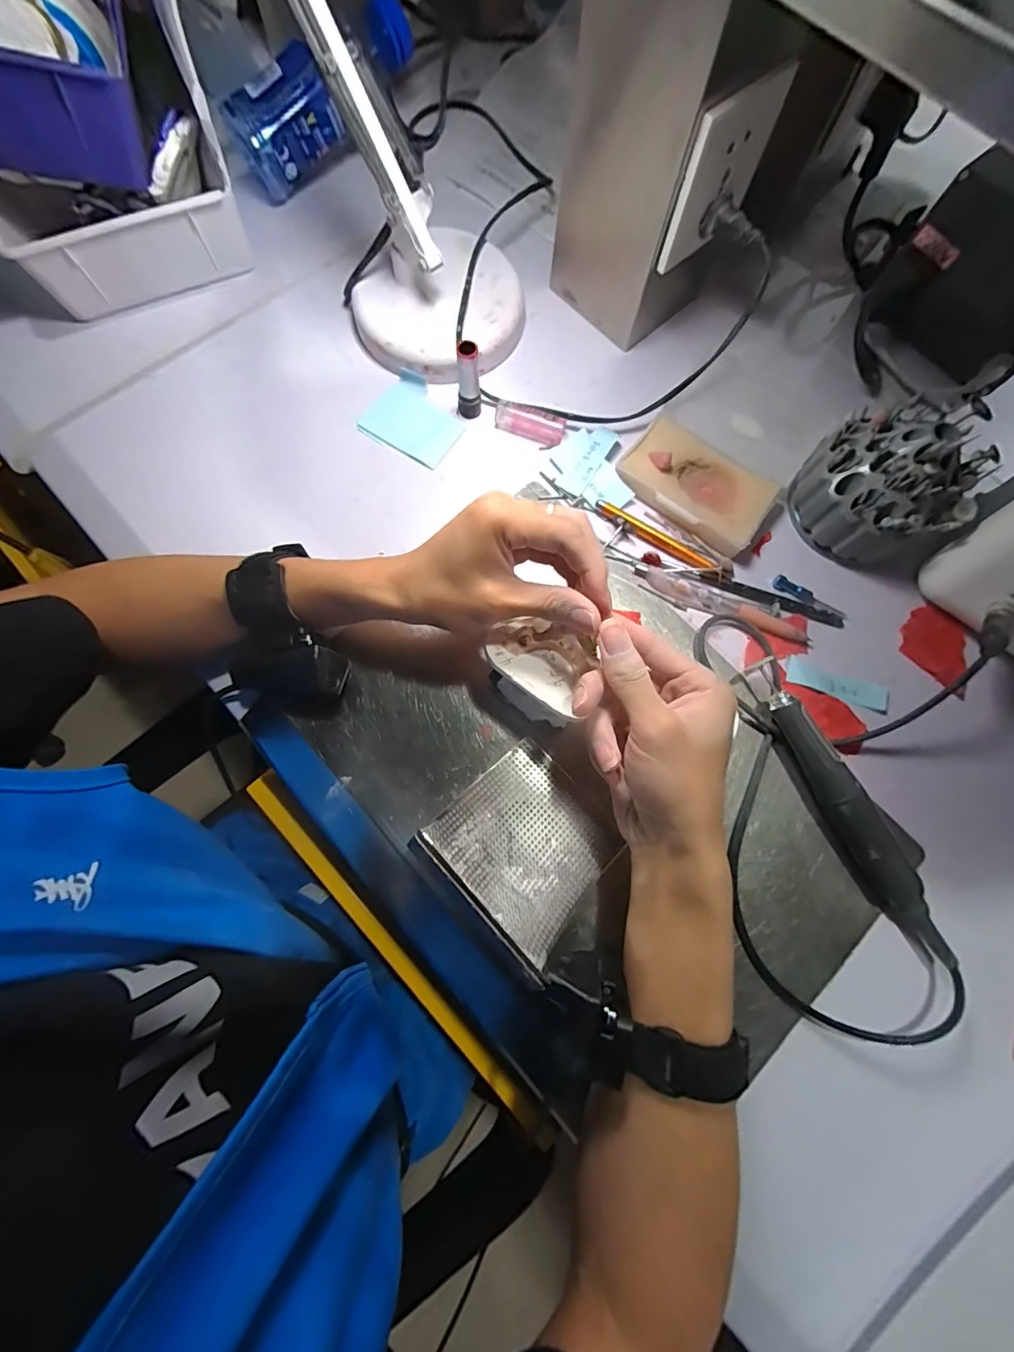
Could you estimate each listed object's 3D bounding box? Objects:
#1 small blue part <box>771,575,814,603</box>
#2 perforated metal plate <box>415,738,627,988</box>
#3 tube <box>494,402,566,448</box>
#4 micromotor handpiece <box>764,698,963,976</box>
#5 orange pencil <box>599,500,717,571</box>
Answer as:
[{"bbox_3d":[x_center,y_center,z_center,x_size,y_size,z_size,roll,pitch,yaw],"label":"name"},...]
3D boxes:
[{"bbox_3d":[0.225,-0.068,0.371,0.031,0.006,0.010,32,77,6],"label":"small blue part"},{"bbox_3d":[0.014,0.104,0.296,0.098,0.011,0.109,46,49,10],"label":"perforated metal plate"},{"bbox_3d":[0.019,-0.211,0.393,0.060,0.016,0.019,19,76,3],"label":"tube"},{"bbox_3d":[0.228,0.096,0.311,0.022,0.032,0.184,-26,78,-8],"label":"micromotor handpiece"},{"bbox_3d":[0.119,-0.113,0.377,0.104,0.004,0.013,32,77,6],"label":"orange pencil"}]

